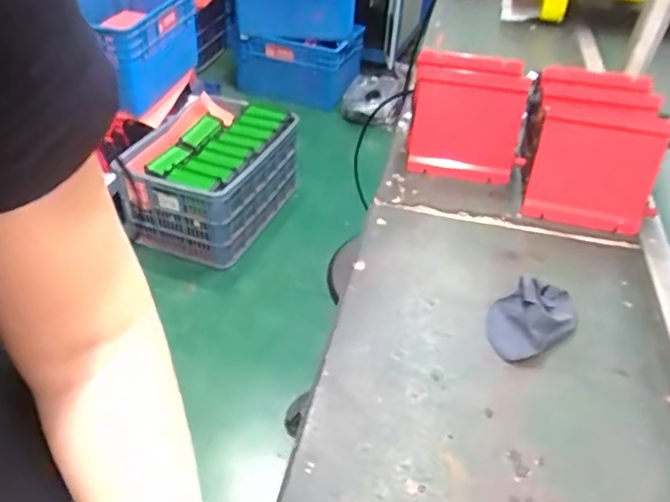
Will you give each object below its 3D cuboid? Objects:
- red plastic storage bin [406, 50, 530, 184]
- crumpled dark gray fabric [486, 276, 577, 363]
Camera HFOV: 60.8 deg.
[{"bbox_3d":[0.219,-0.219,0.944,0.175,0.181,0.099,3,39,3],"label":"red plastic storage bin"},{"bbox_3d":[0.239,0.080,0.694,0.129,0.031,0.085,-30,48,-32],"label":"crumpled dark gray fabric"}]

